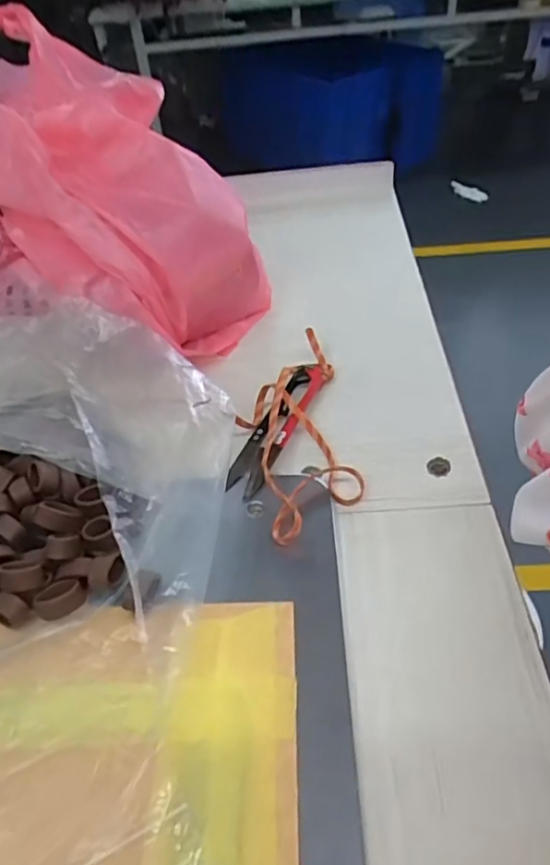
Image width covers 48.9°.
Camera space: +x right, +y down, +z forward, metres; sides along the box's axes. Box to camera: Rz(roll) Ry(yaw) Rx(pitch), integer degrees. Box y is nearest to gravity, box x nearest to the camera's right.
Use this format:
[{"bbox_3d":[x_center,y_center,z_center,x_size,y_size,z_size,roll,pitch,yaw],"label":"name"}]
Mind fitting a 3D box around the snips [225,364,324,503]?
[{"bbox_3d":[0.001,-0.006,0.349,0.022,0.012,0.106,13,47,19],"label":"snips"}]

